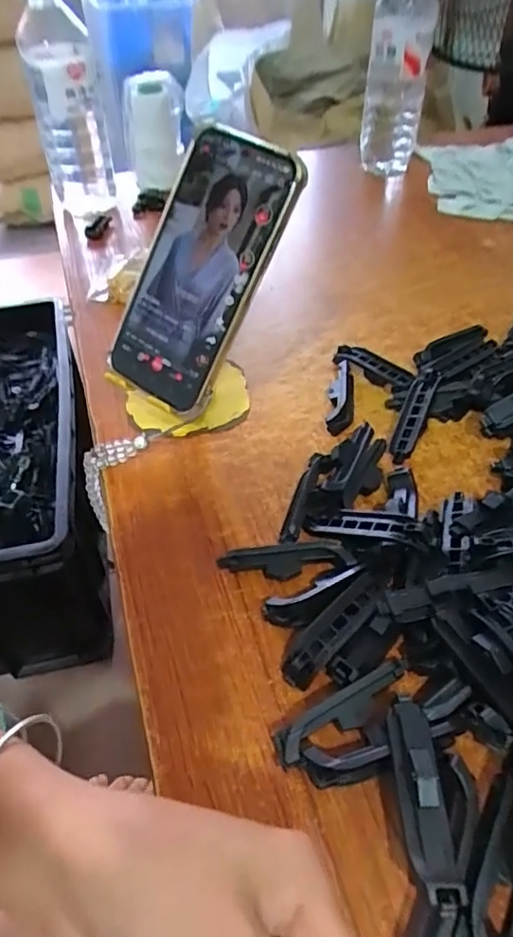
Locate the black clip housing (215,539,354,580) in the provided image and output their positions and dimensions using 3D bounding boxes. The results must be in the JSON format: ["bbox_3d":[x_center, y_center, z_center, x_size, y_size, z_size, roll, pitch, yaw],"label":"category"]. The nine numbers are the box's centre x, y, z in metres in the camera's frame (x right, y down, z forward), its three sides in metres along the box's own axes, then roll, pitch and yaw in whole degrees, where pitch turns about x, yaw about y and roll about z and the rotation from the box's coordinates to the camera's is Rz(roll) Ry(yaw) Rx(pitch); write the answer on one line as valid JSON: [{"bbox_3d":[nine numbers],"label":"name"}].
[{"bbox_3d":[0.016,0.052,0.320,0.072,0.018,0.015,-3,46,-1],"label":"black clip housing"}]

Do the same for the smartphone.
[{"bbox_3d":[-0.036,-0.124,0.364,0.077,0.166,0.010,32,14,22],"label":"smartphone"}]

